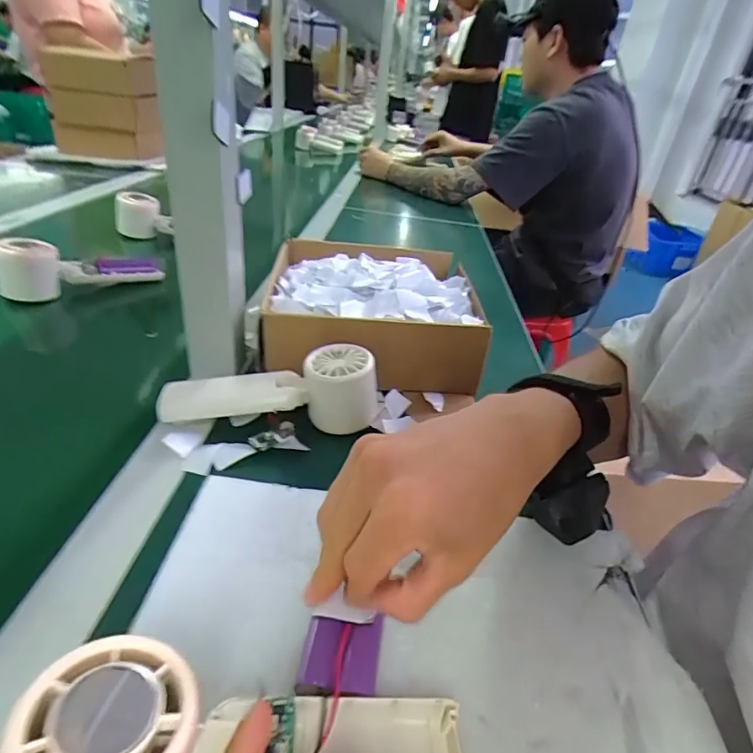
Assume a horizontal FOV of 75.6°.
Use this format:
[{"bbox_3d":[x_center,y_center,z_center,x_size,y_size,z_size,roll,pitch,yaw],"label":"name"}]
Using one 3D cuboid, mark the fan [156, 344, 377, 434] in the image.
[{"bbox_3d":[-0.084,0.009,0.384,0.164,0.057,0.045,1,31,-7],"label":"fan"}]

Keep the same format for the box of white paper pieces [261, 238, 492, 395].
[{"bbox_3d":[-0.005,-0.070,0.507,0.208,0.081,0.221,3,31,-4],"label":"box of white paper pieces"}]

